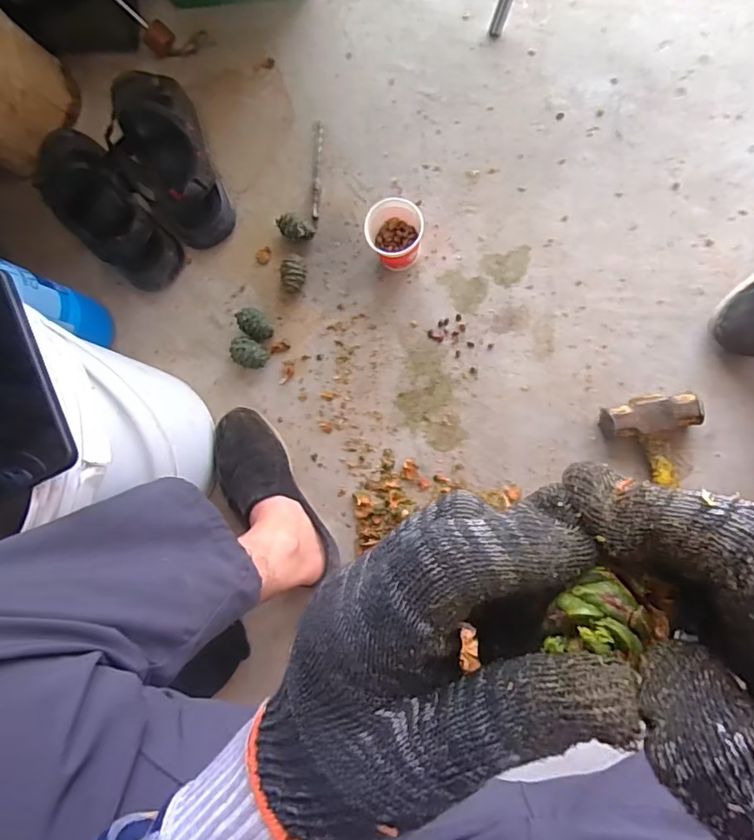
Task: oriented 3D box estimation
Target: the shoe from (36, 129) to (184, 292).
[{"bbox_3d":[-0.394,-0.307,0.741,0.104,0.074,0.275,-43,82,2],"label":"shoe"}]

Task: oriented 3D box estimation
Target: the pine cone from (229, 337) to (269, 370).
[{"bbox_3d":[-0.174,-0.091,0.707,0.045,0.035,0.039,20,88,8],"label":"pine cone"}]

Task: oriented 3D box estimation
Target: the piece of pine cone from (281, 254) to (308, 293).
[{"bbox_3d":[-0.115,-0.202,0.714,0.031,0.036,0.043,6,86,8],"label":"piece of pine cone"}]

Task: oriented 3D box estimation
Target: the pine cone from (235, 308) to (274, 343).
[{"bbox_3d":[-0.169,-0.132,0.717,0.058,0.037,0.036,35,90,8],"label":"pine cone"}]

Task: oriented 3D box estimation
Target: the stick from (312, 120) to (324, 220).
[{"bbox_3d":[-0.083,-0.353,0.736,0.012,0.008,0.141,1,86,7],"label":"stick"}]

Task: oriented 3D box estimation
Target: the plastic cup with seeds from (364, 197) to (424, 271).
[{"bbox_3d":[0.025,-0.243,0.690,0.069,0.066,0.080,0,86,7],"label":"plastic cup with seeds"}]

